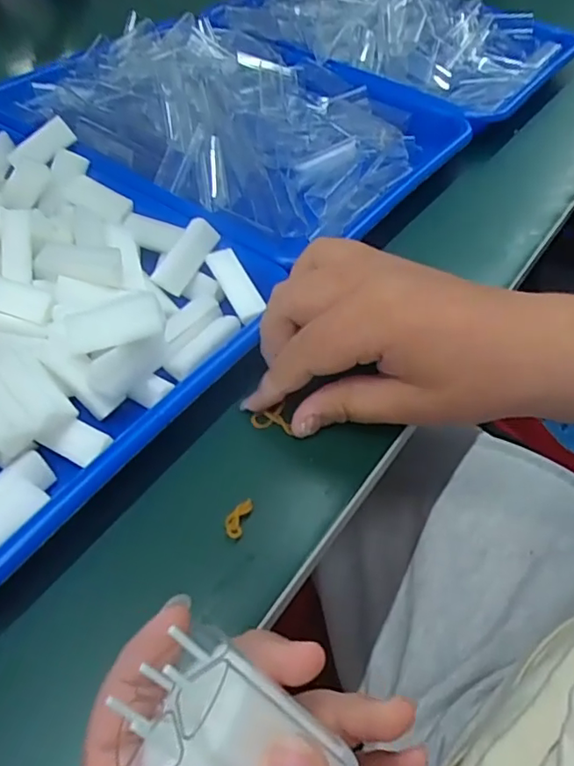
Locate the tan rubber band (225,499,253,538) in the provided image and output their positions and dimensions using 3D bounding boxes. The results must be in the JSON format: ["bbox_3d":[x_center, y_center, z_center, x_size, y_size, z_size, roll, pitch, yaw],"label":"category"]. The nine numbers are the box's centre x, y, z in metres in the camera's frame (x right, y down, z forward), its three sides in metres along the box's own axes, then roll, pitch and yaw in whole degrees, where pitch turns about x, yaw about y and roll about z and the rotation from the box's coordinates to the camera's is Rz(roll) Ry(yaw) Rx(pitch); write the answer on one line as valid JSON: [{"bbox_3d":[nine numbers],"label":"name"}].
[{"bbox_3d":[-0.022,0.060,0.259,0.009,0.004,0.018,17,51,10],"label":"tan rubber band"}]

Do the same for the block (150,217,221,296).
[{"bbox_3d":[-0.060,-0.075,0.340,0.019,0.009,0.046,37,90,24],"label":"block"}]

